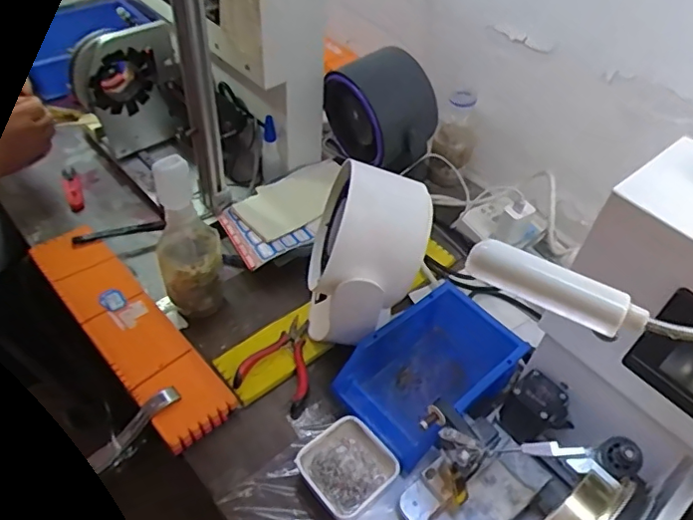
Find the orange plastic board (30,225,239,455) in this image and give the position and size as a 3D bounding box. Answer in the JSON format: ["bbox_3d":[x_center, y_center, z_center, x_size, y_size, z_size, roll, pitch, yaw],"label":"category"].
[{"bbox_3d":[-0.284,0.072,0.700,0.081,0.020,0.403,-36,53,-24],"label":"orange plastic board"}]

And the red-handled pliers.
[{"bbox_3d":[-0.068,0.117,0.659,0.088,0.017,0.113,22,49,15],"label":"red-handled pliers"}]

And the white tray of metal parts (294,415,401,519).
[{"bbox_3d":[0.000,0.209,0.567,0.079,0.023,0.083,-32,57,-30],"label":"white tray of metal parts"}]

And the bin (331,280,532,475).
[{"bbox_3d":[0.097,0.125,0.625,0.199,0.078,0.124,-29,56,-28],"label":"bin"}]

